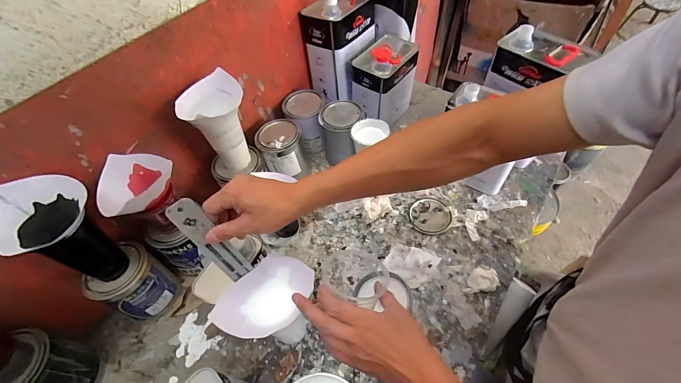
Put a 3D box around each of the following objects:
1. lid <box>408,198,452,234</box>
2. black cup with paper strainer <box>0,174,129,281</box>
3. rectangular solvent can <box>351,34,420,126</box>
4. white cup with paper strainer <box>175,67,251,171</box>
[{"bbox_3d":[0.197,0.054,0.709,0.092,0.009,0.088,-2,52,3],"label":"lid"},{"bbox_3d":[-0.411,0.068,0.489,0.098,0.184,0.114,33,62,26],"label":"black cup with paper strainer"},{"bbox_3d":[0.115,-0.294,0.851,0.114,0.199,0.170,36,63,27],"label":"rectangular solvent can"},{"bbox_3d":[-0.223,-0.112,0.614,0.107,0.169,0.119,-23,54,-13],"label":"white cup with paper strainer"}]

